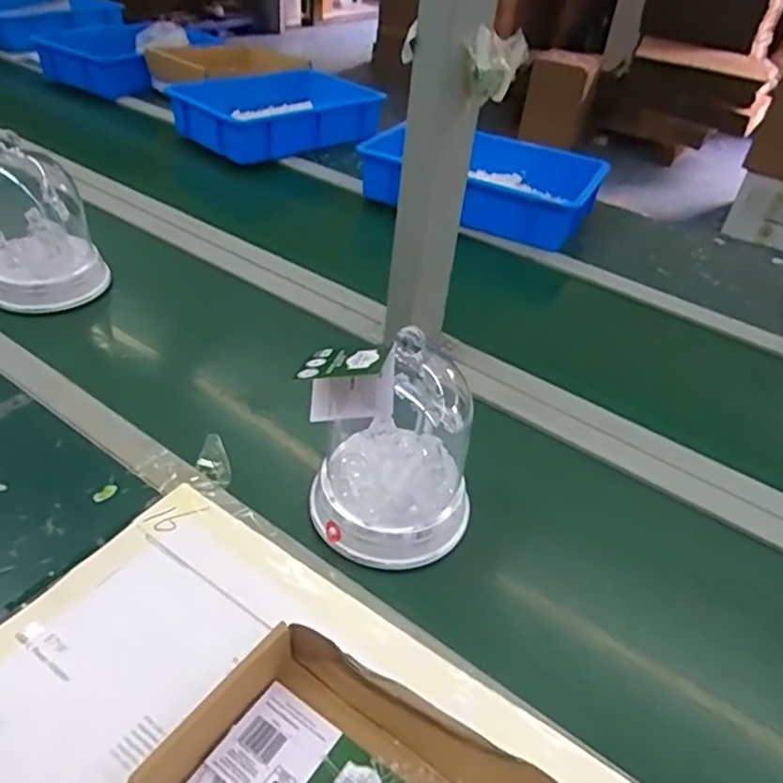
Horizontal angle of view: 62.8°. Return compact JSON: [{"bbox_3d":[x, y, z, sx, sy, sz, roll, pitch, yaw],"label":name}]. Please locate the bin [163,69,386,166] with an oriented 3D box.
[{"bbox_3d":[-0.231,-0.611,1.397,0.419,0.082,0.280,-28,50,-34],"label":"bin"}]

